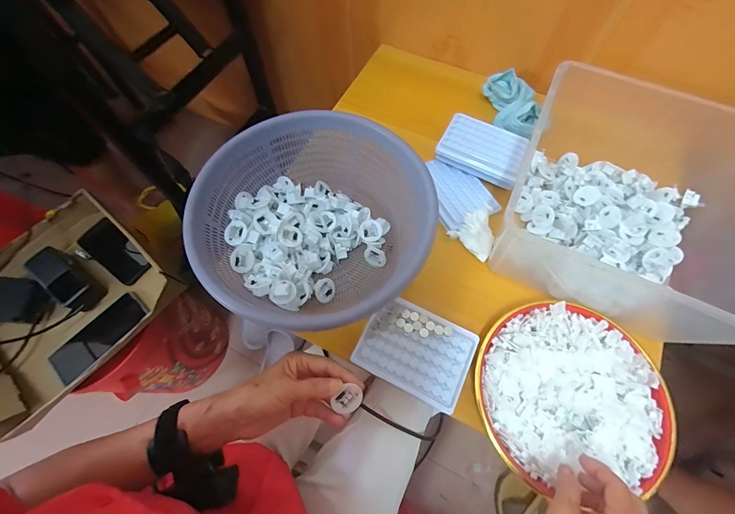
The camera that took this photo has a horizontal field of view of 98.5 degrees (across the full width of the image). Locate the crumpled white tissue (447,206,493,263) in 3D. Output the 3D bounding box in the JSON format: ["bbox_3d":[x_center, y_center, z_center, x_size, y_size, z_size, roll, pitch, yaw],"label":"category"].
[{"bbox_3d":[0.167,-0.040,0.469,0.062,0.025,0.065,39,73,15],"label":"crumpled white tissue"}]

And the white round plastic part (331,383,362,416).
[{"bbox_3d":[-0.020,0.146,0.323,0.026,0.007,0.028,-2,96,-17],"label":"white round plastic part"}]

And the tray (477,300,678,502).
[{"bbox_3d":[0.240,0.156,0.379,0.202,0.033,0.204,-1,68,1],"label":"tray"}]

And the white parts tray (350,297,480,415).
[{"bbox_3d":[0.059,0.113,0.386,0.128,0.020,0.096,25,70,11],"label":"white parts tray"}]

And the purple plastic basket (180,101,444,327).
[{"bbox_3d":[-0.063,-0.042,0.422,0.277,0.120,0.274,0,68,1],"label":"purple plastic basket"}]

